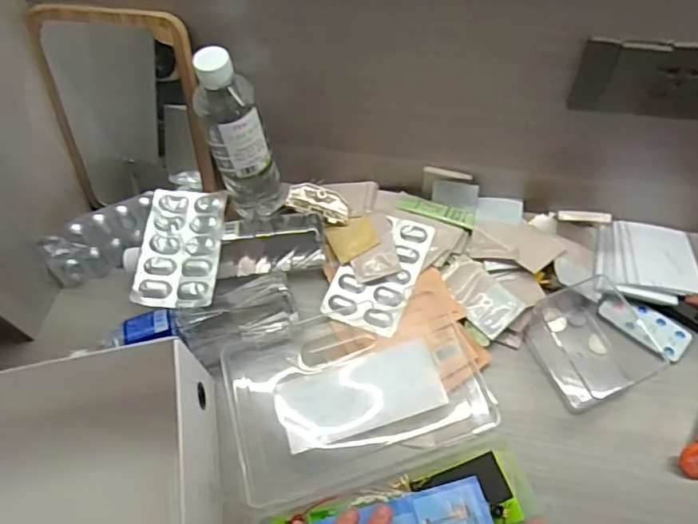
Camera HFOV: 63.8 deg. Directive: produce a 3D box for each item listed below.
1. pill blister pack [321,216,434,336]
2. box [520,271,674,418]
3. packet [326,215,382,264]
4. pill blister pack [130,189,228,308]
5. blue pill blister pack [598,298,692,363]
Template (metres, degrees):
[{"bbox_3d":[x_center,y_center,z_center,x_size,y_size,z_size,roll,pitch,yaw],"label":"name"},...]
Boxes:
[{"bbox_3d":[0.032,0.009,0.600,0.080,0.012,0.135,19,63,15],"label":"pill blister pack"},{"bbox_3d":[0.242,0.074,0.550,0.112,0.031,0.105,-23,61,-8],"label":"box"},{"bbox_3d":[0.005,-0.030,0.616,0.053,0.007,0.049,-23,61,-9],"label":"packet"},{"bbox_3d":[-0.174,-0.018,0.583,0.081,0.009,0.137,1,64,2],"label":"pill blister pack"},{"bbox_3d":[0.299,0.061,0.564,0.083,0.009,0.043,36,69,22],"label":"blue pill blister pack"}]

